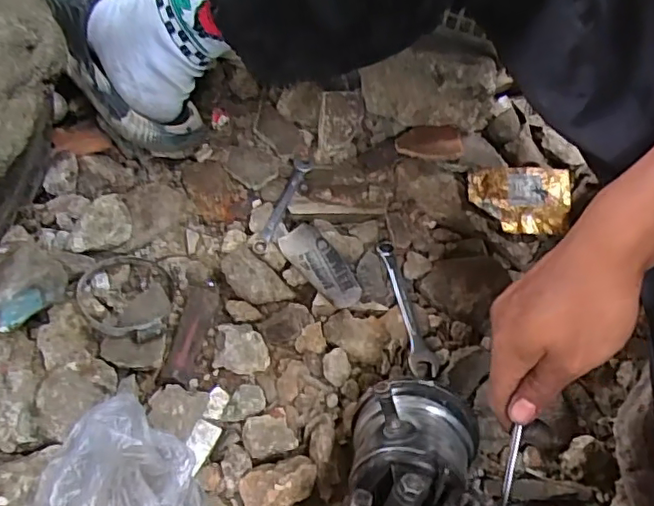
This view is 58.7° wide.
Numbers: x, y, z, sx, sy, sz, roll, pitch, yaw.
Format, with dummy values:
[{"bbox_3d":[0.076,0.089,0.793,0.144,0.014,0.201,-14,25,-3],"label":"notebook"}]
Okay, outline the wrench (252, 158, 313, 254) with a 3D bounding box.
[{"bbox_3d":[-0.045,-0.051,0.590,0.017,0.014,0.126,19,62,9],"label":"wrench"}]

